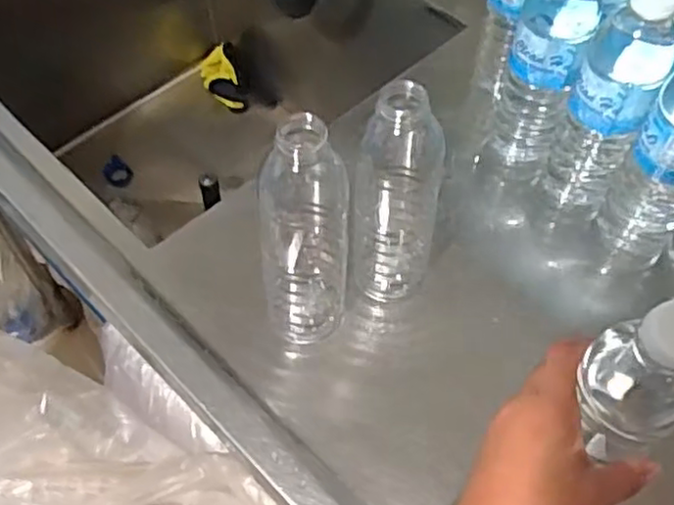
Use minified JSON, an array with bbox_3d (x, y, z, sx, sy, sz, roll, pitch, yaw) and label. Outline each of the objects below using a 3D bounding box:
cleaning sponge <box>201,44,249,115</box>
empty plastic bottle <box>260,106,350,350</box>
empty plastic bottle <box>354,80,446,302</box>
[{"bbox_3d":[-0.184,-0.292,1.186,0.075,0.106,0.031,-34,19,20],"label":"cleaning sponge"},{"bbox_3d":[-0.023,-0.009,0.489,0.055,0.206,0.054,4,55,3],"label":"empty plastic bottle"},{"bbox_3d":[0.044,-0.035,0.498,0.055,0.208,0.051,8,56,5],"label":"empty plastic bottle"}]

